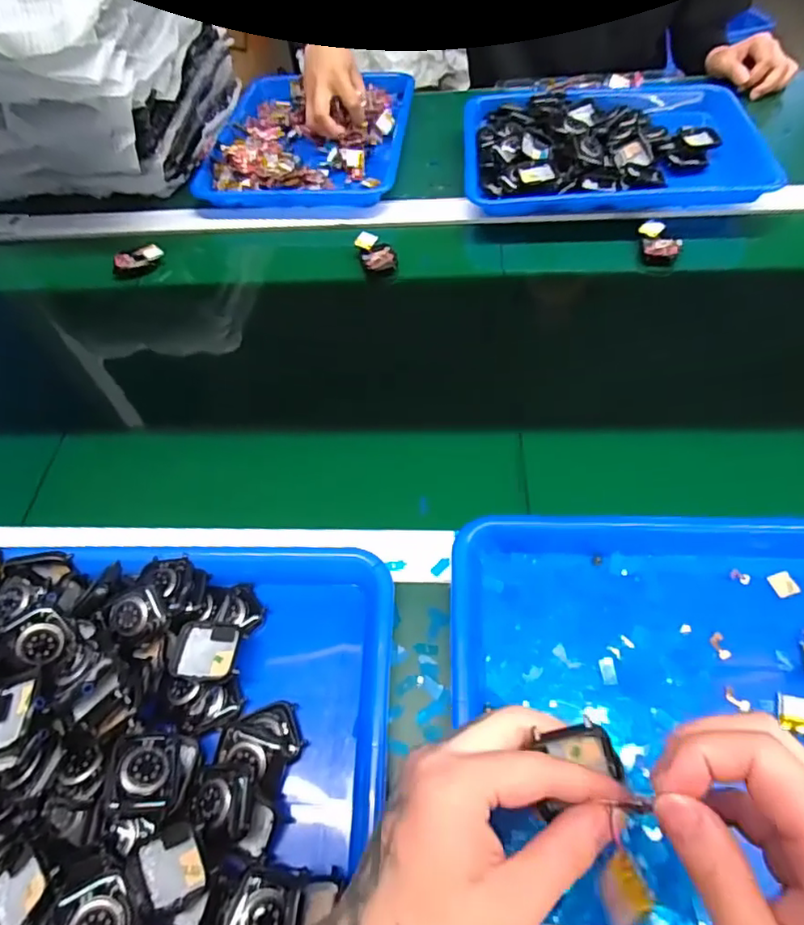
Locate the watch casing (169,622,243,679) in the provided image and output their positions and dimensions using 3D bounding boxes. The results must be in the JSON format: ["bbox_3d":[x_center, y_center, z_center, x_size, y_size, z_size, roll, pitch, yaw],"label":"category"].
[{"bbox_3d":[-0.126,0.121,0.360,0.044,0.009,0.037,3,48,0],"label":"watch casing"}]

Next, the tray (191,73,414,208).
[{"bbox_3d":[-0.121,-0.446,0.754,0.254,0.031,0.292,2,59,6],"label":"tray"}]

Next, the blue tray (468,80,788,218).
[{"bbox_3d":[0.248,-0.399,0.676,0.340,0.042,0.266,3,59,6],"label":"blue tray"}]

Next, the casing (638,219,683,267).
[{"bbox_3d":[0.277,-0.236,0.600,0.038,0.016,0.054,0,59,5],"label":"casing"}]

